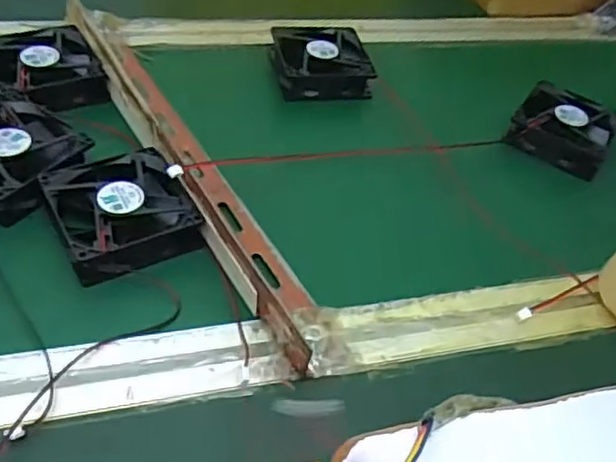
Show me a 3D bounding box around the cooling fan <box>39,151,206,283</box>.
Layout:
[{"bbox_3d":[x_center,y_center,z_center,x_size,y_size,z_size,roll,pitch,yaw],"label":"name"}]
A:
[{"bbox_3d":[-0.117,-0.014,0.408,0.082,0.021,0.085,-19,49,-25],"label":"cooling fan"}]

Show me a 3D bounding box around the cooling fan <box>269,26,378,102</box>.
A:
[{"bbox_3d":[0.011,-0.150,0.568,0.081,0.032,0.077,-4,45,-12],"label":"cooling fan"}]

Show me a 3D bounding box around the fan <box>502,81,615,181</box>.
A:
[{"bbox_3d":[0.221,-0.089,0.547,0.078,0.029,0.077,28,47,20],"label":"fan"}]

